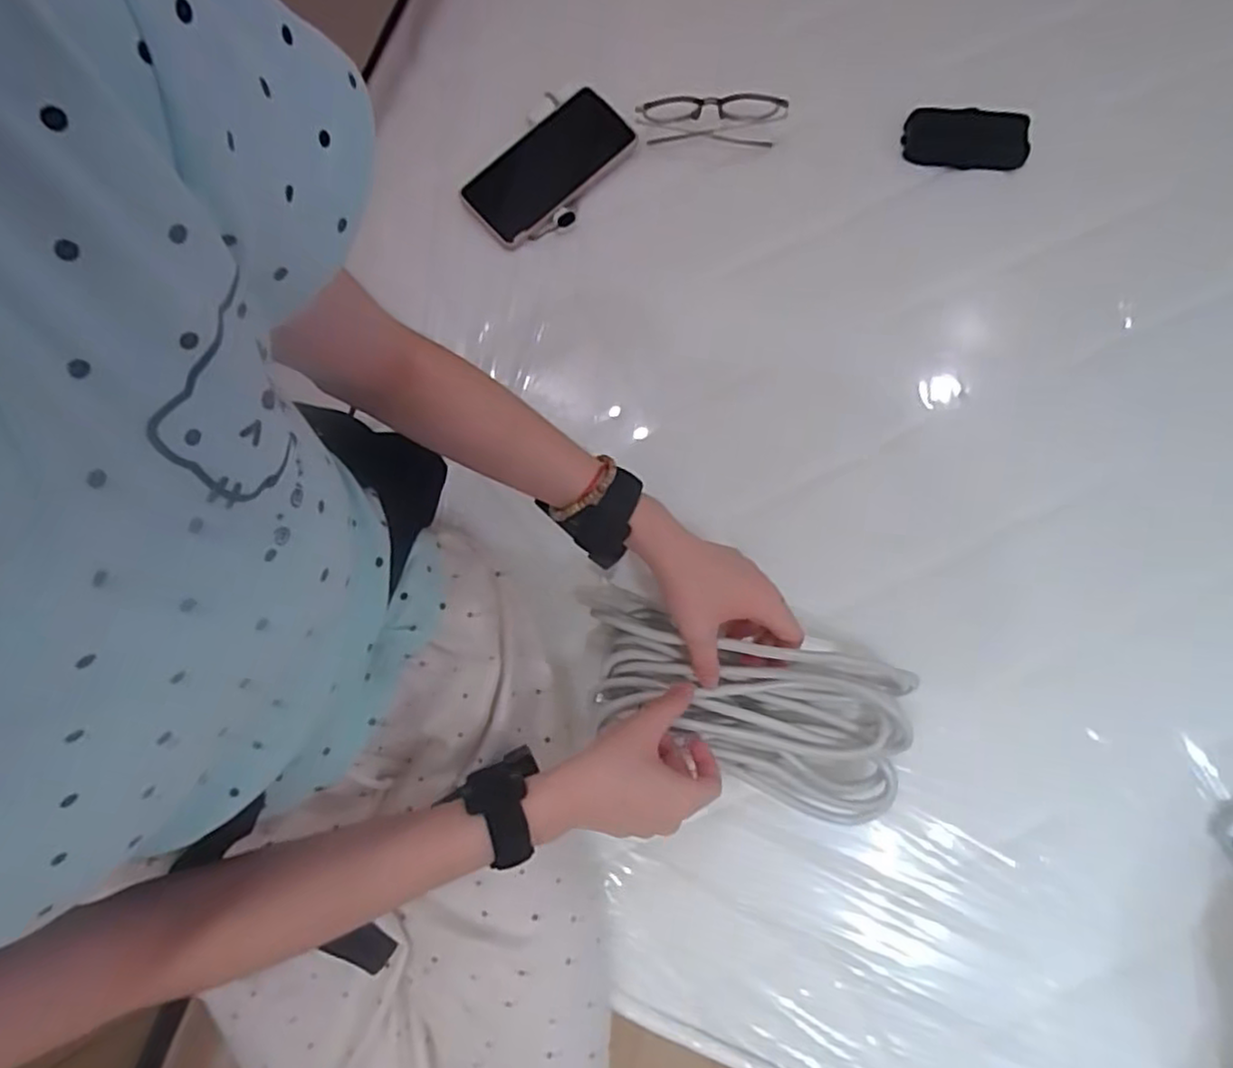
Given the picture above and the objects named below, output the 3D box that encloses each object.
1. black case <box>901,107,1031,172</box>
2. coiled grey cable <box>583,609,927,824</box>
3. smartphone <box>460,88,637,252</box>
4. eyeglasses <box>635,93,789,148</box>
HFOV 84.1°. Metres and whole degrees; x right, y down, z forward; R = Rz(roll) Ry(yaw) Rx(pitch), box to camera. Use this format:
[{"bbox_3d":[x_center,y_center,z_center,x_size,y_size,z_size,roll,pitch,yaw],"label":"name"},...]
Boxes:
[{"bbox_3d":[0.334,-0.377,0.654,0.113,0.025,0.048,6,77,4],"label":"black case"},{"bbox_3d":[0.092,0.126,0.486,0.220,0.072,0.107,16,78,5],"label":"coiled grey cable"},{"bbox_3d":[-0.066,-0.354,0.658,0.167,0.015,0.091,-41,78,-7],"label":"smartphone"},{"bbox_3d":[0.089,-0.395,0.649,0.138,0.032,0.032,0,77,3],"label":"eyeglasses"}]

